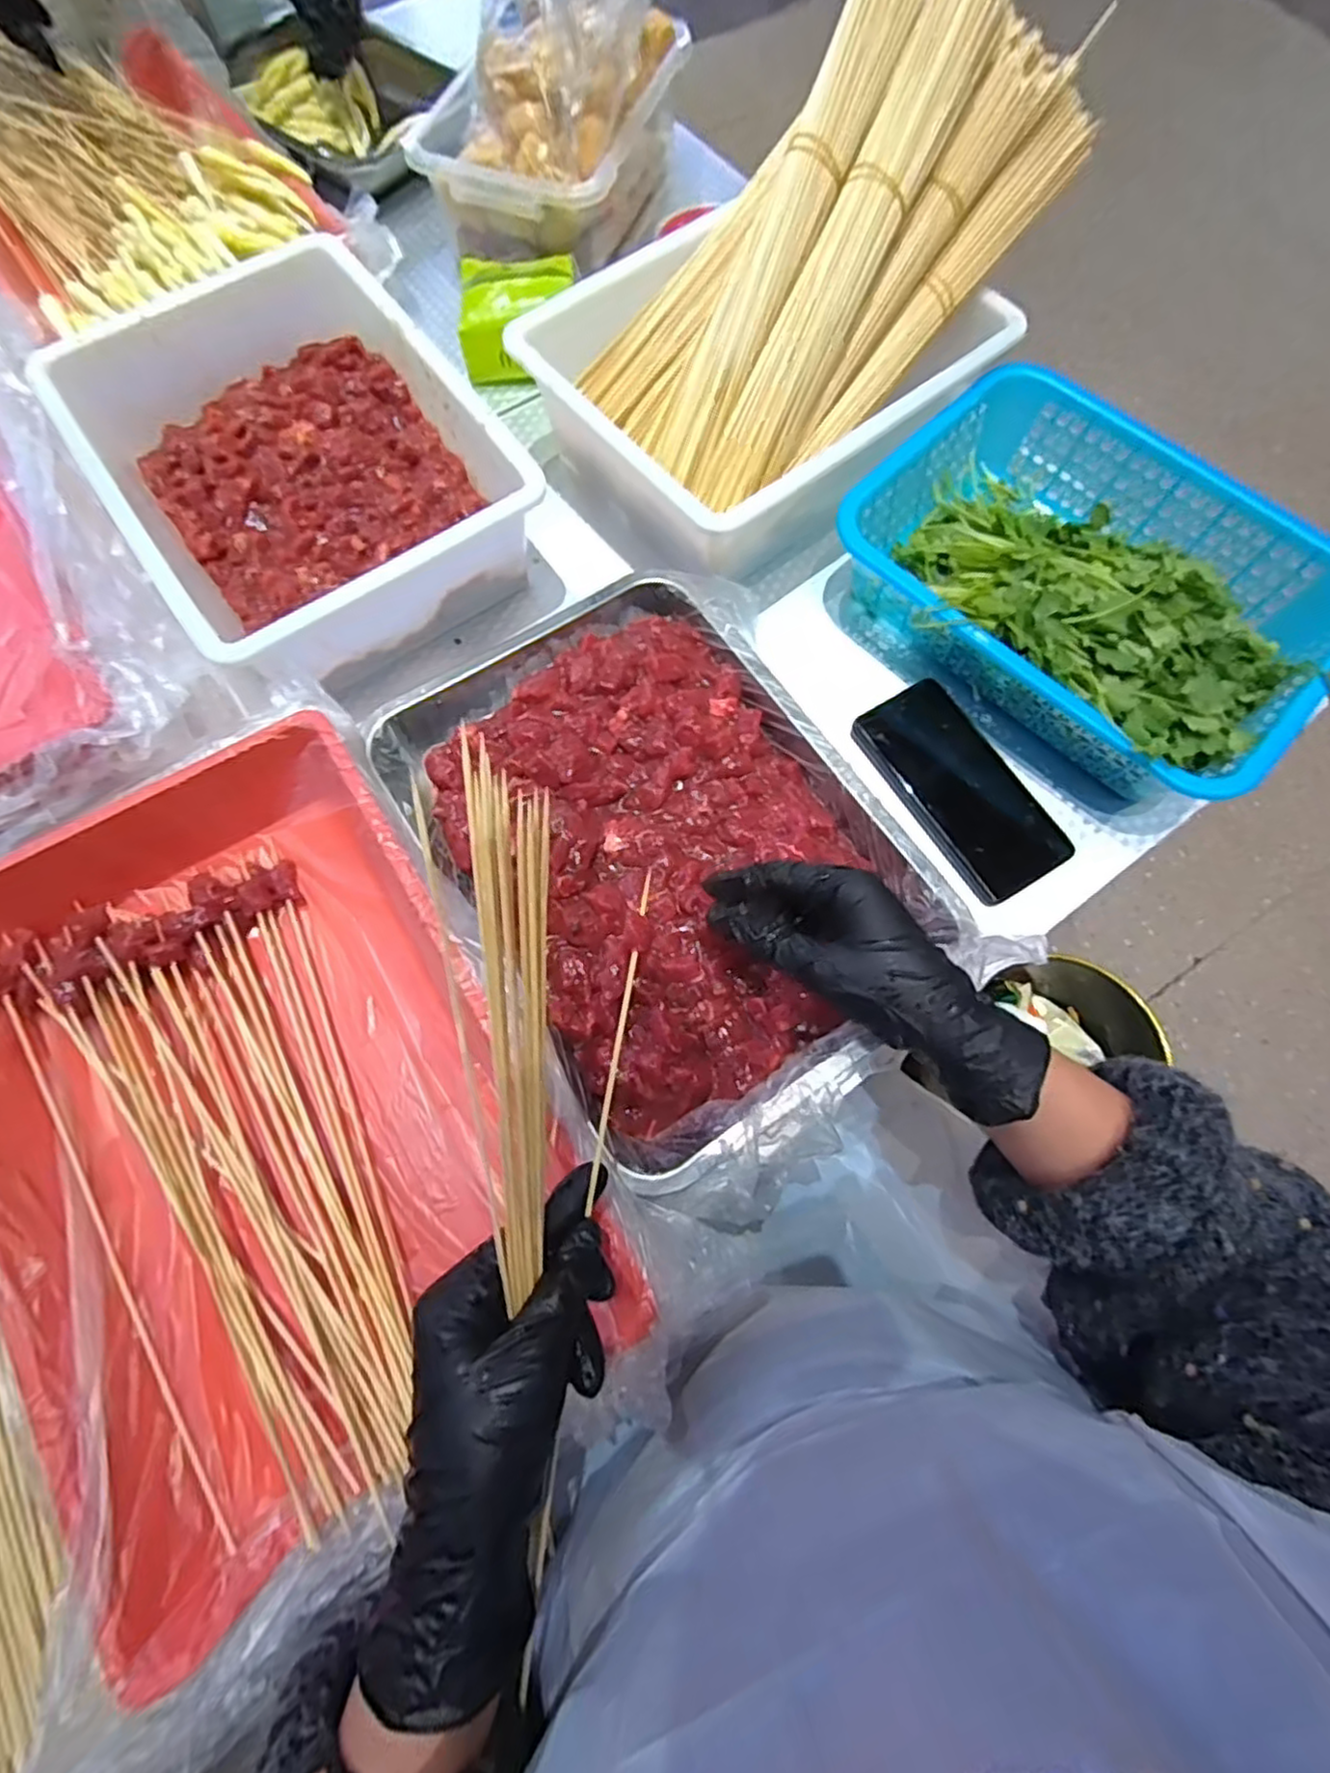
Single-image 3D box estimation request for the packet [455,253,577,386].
[{"bbox_3d":[-0.122,-0.485,0.594,0.097,0.047,0.109,-4,72,-1],"label":"packet"}]

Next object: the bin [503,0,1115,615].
[{"bbox_3d":[0.099,-0.419,0.491,0.372,0.205,0.232,-42,76,-12],"label":"bin"}]

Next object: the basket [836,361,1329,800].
[{"bbox_3d":[0.294,-0.209,0.497,0.230,0.072,0.310,-43,77,-12],"label":"basket"}]

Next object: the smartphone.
[{"bbox_3d":[0.205,-0.069,0.489,0.076,0.008,0.159,-29,74,-9],"label":"smartphone"}]

